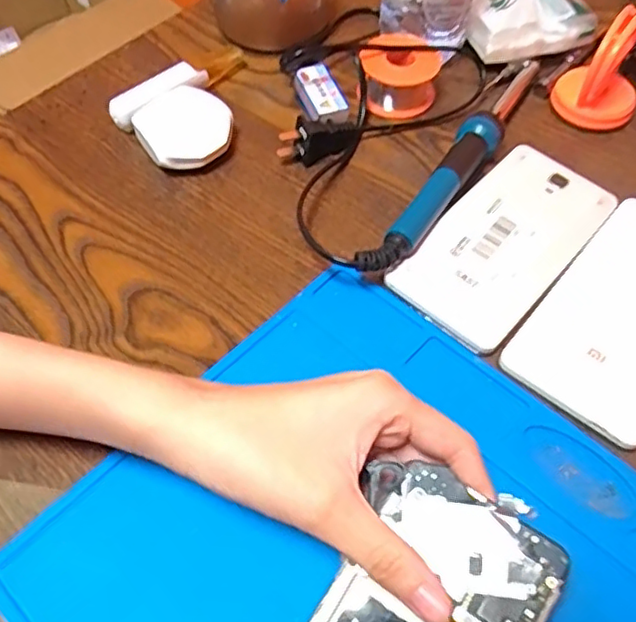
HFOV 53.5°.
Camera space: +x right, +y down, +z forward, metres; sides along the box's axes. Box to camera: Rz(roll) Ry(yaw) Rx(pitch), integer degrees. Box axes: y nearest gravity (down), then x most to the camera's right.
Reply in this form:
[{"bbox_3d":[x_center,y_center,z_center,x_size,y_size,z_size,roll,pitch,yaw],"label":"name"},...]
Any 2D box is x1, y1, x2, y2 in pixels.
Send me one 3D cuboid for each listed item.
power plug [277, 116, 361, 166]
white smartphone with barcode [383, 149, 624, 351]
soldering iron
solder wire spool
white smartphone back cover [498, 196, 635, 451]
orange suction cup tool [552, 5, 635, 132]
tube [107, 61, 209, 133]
[{"bbox_3d":[0.003,-0.109,0.399,0.054,0.026,0.016,-22,59,-15],"label":"power plug"},{"bbox_3d":[0.108,-0.040,0.362,0.070,0.014,0.141,37,63,21],"label":"white smartphone with barcode"},{"bbox_3d":[0.090,-0.093,0.389,0.021,0.029,0.229,30,60,18],"label":"soldering iron"},{"bbox_3d":[0.055,-0.162,0.432,0.051,0.031,0.055,0,56,-1],"label":"solder wire spool"},{"bbox_3d":[0.167,-0.001,0.338,0.075,0.010,0.149,36,63,21],"label":"white smartphone back cover"},{"bbox_3d":[0.188,-0.156,0.410,0.053,0.068,0.044,11,56,7],"label":"orange suction cup tool"},{"bbox_3d":[-0.106,-0.143,0.424,0.022,0.022,0.072,39,64,23],"label":"tube"}]

